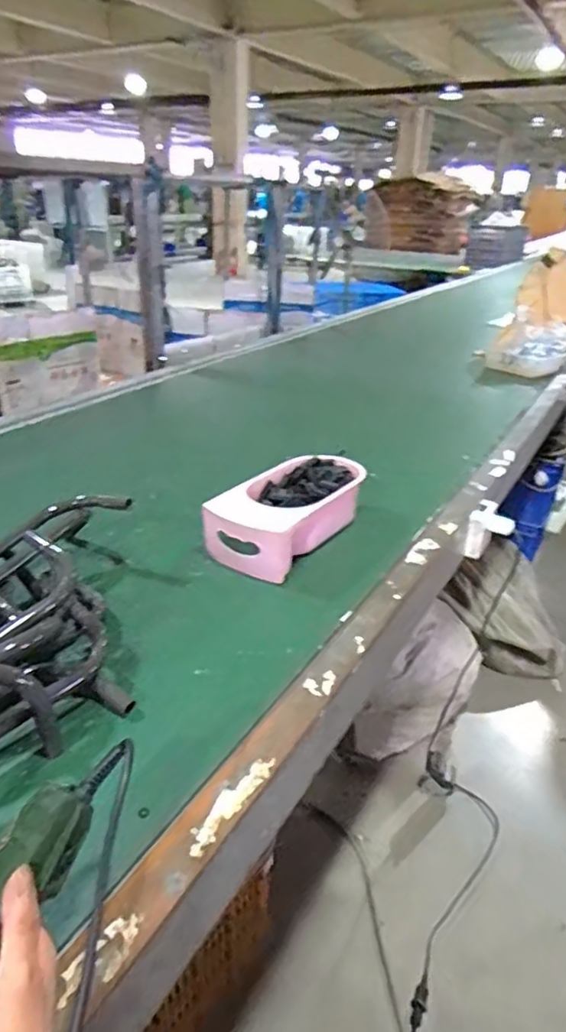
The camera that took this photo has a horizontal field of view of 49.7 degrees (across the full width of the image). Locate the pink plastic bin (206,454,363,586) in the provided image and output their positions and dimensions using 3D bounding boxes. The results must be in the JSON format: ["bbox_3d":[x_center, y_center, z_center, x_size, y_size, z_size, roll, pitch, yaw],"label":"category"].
[{"bbox_3d":[0.013,-0.003,0.981,0.148,0.096,0.291,18,32,26],"label":"pink plastic bin"}]

